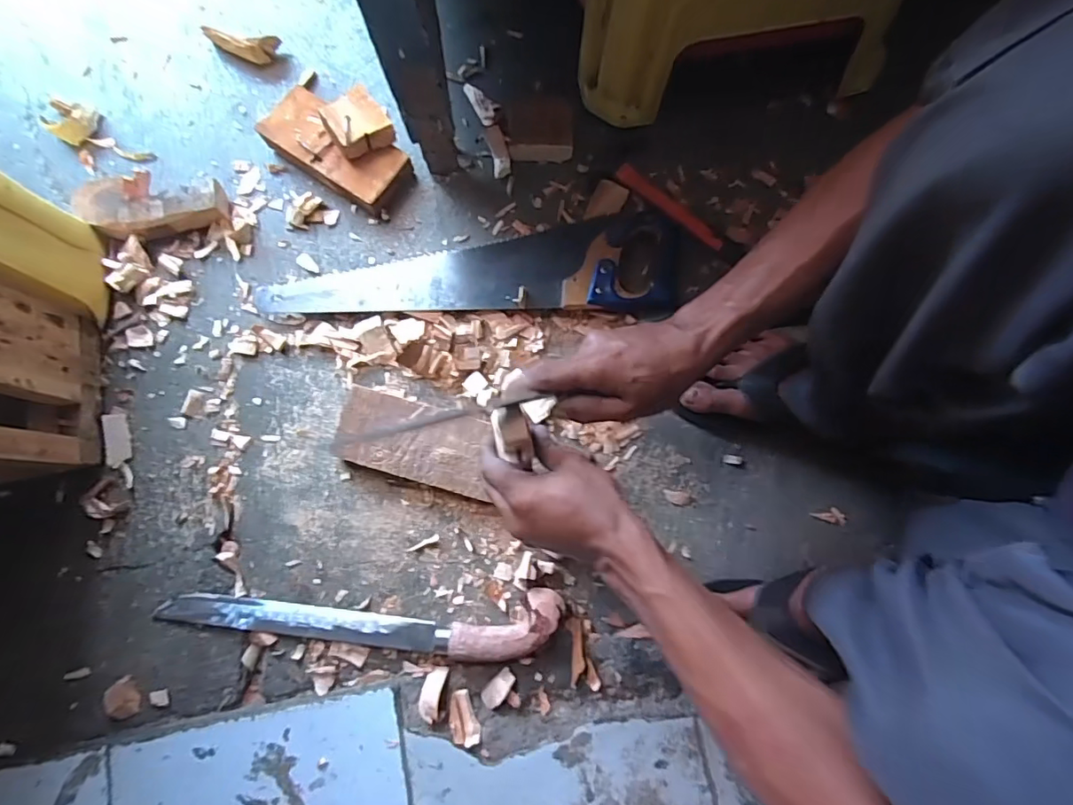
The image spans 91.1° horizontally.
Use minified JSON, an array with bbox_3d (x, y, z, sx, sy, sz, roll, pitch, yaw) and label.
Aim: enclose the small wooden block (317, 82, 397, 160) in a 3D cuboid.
[{"bbox_3d":[-0.210,-0.329,0.617,0.063,0.027,0.067,-34,81,-5],"label":"small wooden block"}]

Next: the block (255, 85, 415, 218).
[{"bbox_3d":[-0.243,-0.305,0.641,0.170,0.041,0.081,33,82,6],"label":"block"}]

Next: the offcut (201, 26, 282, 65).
[{"bbox_3d":[-0.379,-0.461,0.678,0.092,0.030,0.028,5,80,2],"label":"offcut"}]

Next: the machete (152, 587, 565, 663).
[{"bbox_3d":[-0.188,0.231,0.556,0.422,0.024,0.069,1,79,1],"label":"machete"}]

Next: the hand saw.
[{"bbox_3d":[-0.076,-0.166,0.619,0.479,0.024,0.118,0,79,1],"label":"hand saw"}]

